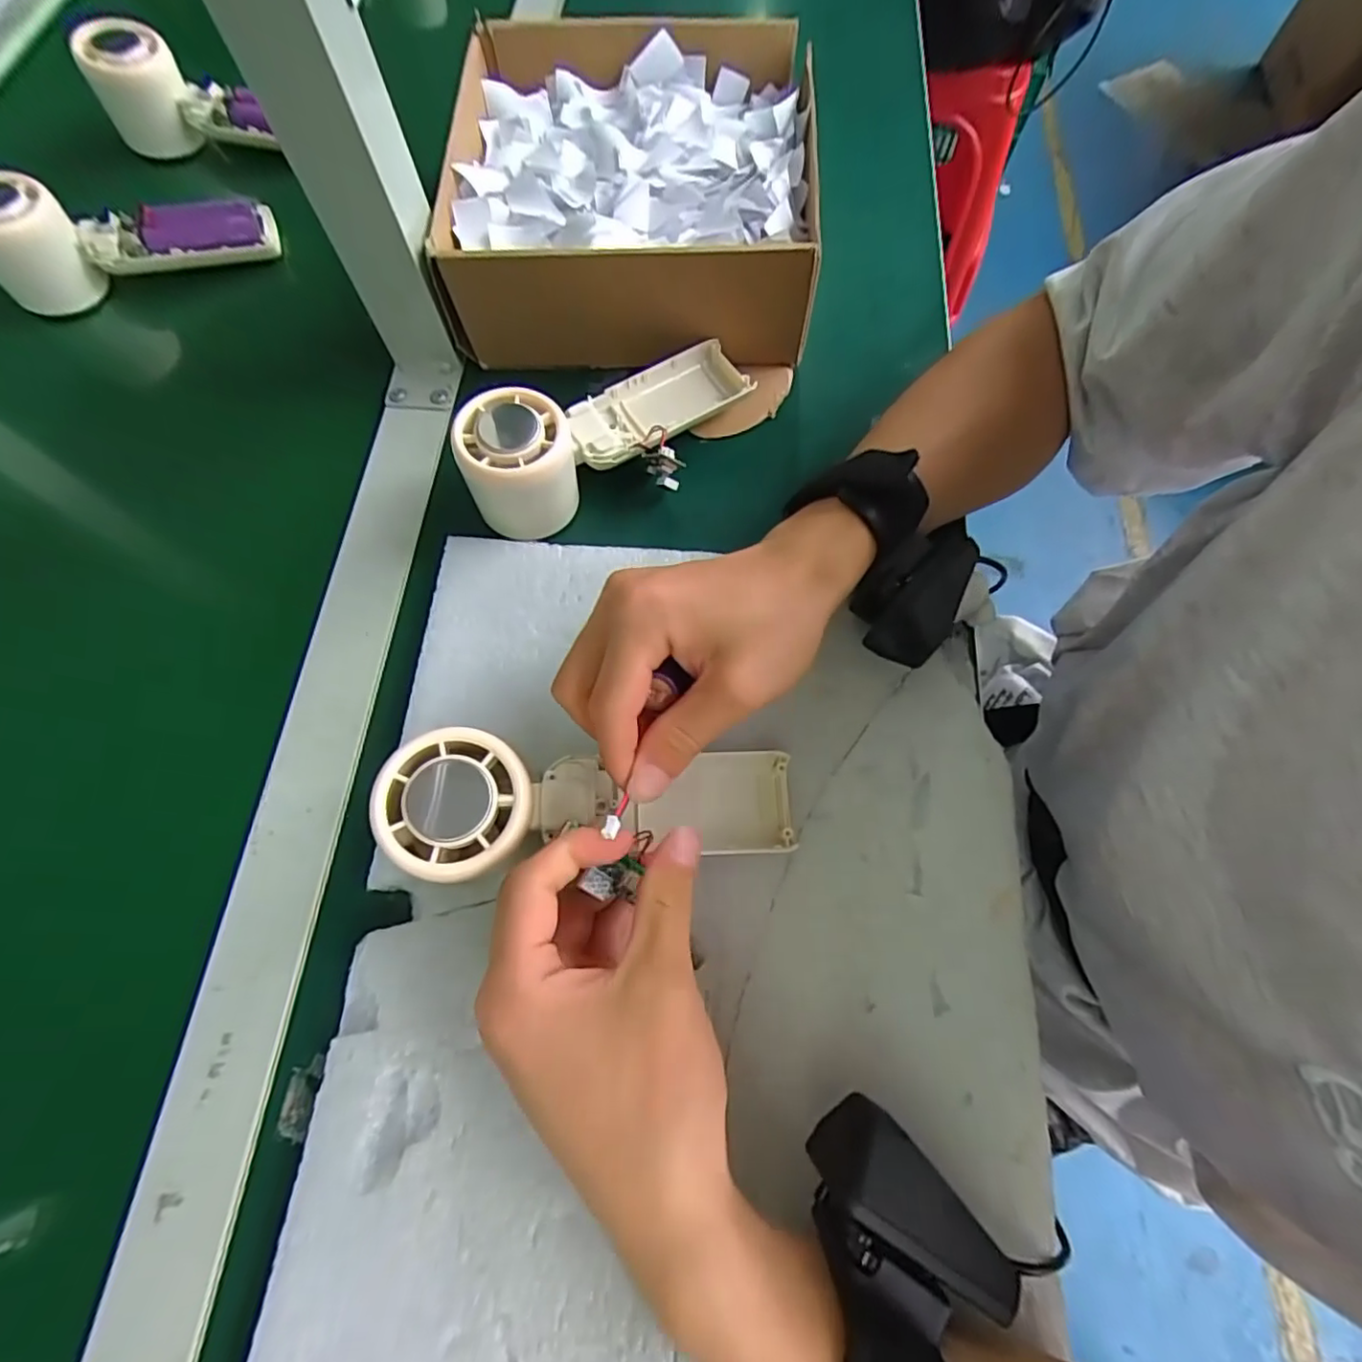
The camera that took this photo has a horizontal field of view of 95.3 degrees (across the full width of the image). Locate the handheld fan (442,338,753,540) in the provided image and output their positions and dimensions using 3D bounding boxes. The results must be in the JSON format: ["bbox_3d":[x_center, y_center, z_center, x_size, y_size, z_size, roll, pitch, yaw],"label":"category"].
[{"bbox_3d":[-0.033,-0.133,0.322,0.160,0.050,0.064,-31,73,-11],"label":"handheld fan"}]

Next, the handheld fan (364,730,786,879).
[{"bbox_3d":[-0.032,0.050,0.250,0.163,0.027,0.051,7,68,-23],"label":"handheld fan"}]

